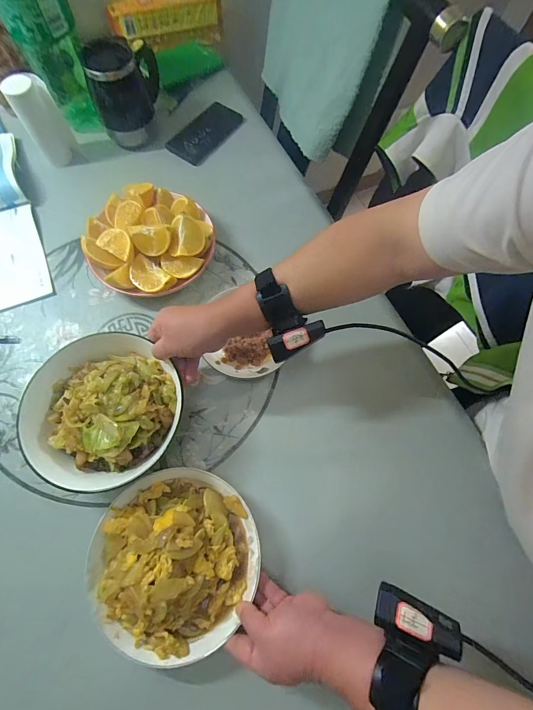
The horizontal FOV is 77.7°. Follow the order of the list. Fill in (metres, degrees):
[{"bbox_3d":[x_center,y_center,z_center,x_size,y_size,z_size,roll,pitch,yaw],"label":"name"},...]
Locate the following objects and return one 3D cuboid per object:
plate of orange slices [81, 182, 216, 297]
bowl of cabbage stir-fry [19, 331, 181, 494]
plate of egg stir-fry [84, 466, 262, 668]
[{"bbox_3d":[-0.179,-0.183,0.523,0.184,0.078,0.184,1,72,-2],"label":"plate of orange slices"},{"bbox_3d":[-0.208,0.064,0.419,0.189,0.057,0.183,42,75,10],"label":"bowl of cabbage stir-fry"},{"bbox_3d":[-0.109,0.235,0.380,0.187,0.052,0.190,1,72,-2],"label":"plate of egg stir-fry"}]

